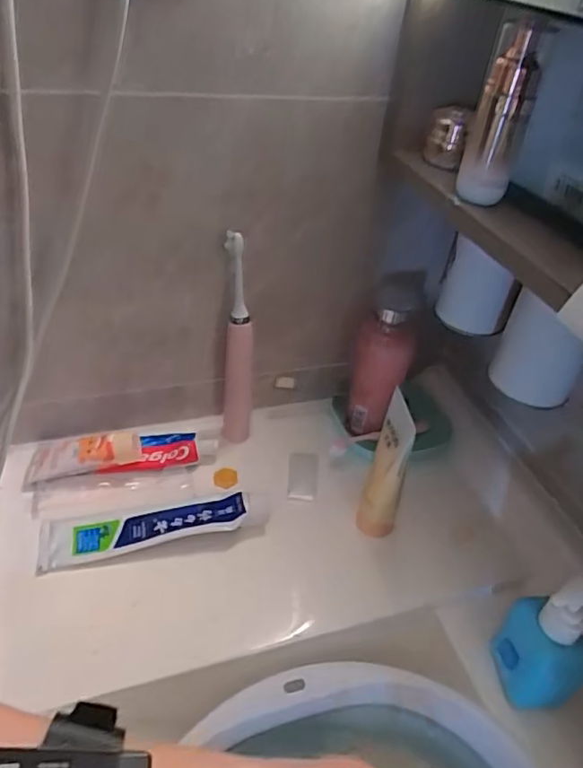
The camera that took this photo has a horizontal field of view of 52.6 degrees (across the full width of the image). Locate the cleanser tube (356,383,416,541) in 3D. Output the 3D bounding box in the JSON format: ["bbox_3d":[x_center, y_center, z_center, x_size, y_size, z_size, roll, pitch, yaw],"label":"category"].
[{"bbox_3d":[0.094,0.082,0.566,0.035,0.150,0.039,15,39,9],"label":"cleanser tube"}]

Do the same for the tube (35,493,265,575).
[{"bbox_3d":[-0.130,0.135,0.573,0.215,0.026,0.052,-5,40,-15],"label":"tube"}]

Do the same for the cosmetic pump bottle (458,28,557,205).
[{"bbox_3d":[0.156,-0.197,0.440,0.039,0.117,0.030,16,40,10],"label":"cosmetic pump bottle"}]

